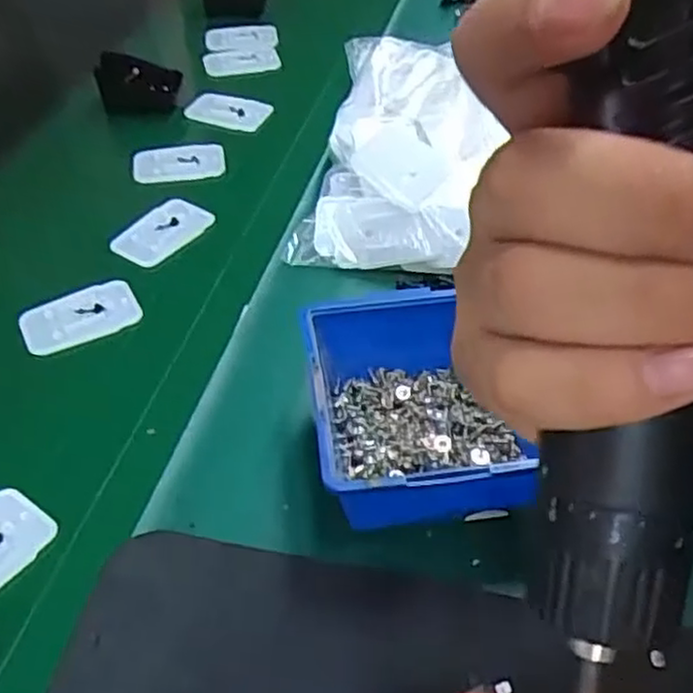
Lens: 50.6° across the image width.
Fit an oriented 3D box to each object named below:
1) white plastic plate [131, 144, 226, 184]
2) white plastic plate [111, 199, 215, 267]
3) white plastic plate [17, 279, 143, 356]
[{"bbox_3d":[-0.130,-0.143,0.569,0.070,0.009,0.042,-11,46,-13],"label":"white plastic plate"},{"bbox_3d":[-0.128,-0.081,0.512,0.038,0.005,0.068,36,58,12],"label":"white plastic plate"},{"bbox_3d":[-0.164,-0.019,0.453,0.069,0.007,0.040,-25,50,-25],"label":"white plastic plate"}]

